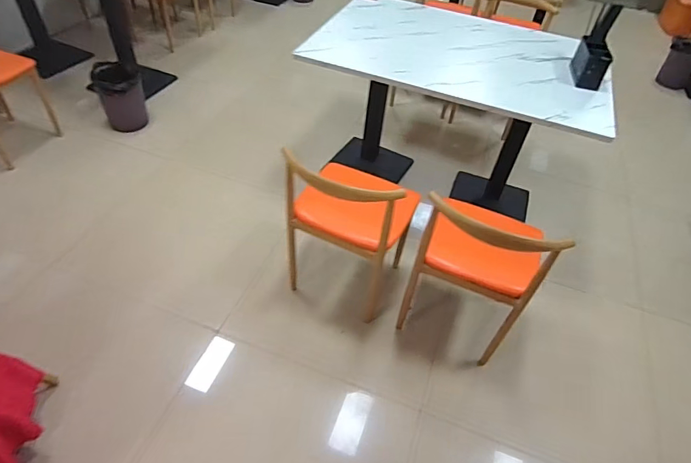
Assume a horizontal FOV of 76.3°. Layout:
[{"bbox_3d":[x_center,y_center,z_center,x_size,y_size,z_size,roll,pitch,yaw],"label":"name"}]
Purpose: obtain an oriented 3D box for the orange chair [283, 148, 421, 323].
[{"bbox_3d":[0.012,-0.056,1.807,0.498,0.769,0.541,15,47,7],"label":"orange chair"}]

